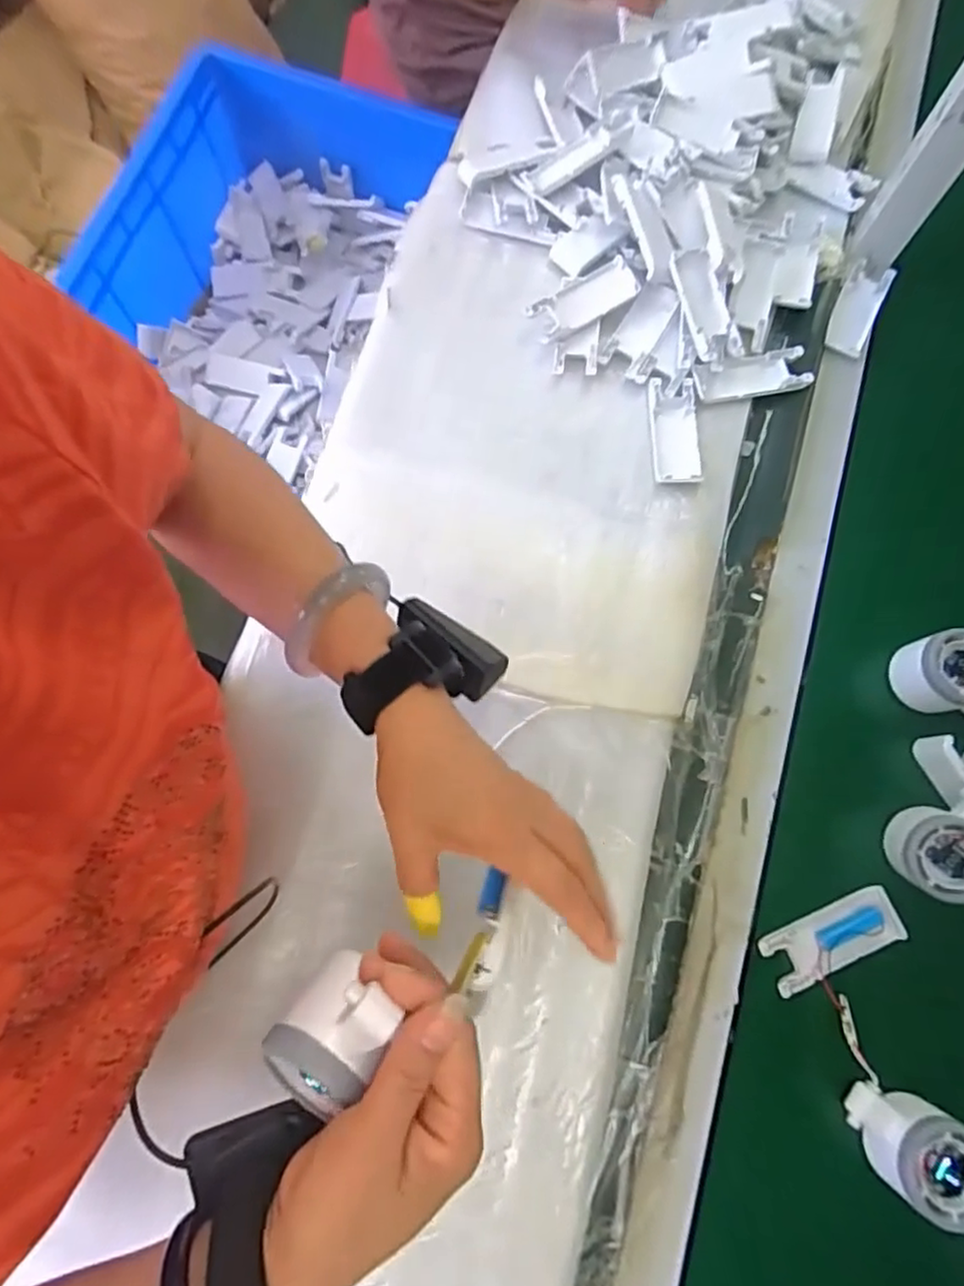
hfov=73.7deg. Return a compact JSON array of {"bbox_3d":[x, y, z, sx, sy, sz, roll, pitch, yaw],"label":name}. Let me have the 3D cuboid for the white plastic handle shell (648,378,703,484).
[{"bbox_3d":[0.174,-0.192,0.580,0.044,0.012,0.106,2,75,-1],"label":"white plastic handle shell"}]

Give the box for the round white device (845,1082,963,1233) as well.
[{"bbox_3d":[0.283,0.330,0.423,0.084,0.040,0.062,24,76,5],"label":"round white device"}]

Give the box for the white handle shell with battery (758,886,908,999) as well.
[{"bbox_3d":[0.261,0.221,0.479,0.106,0.011,0.041,-21,77,-7],"label":"white handle shell with battery"}]

